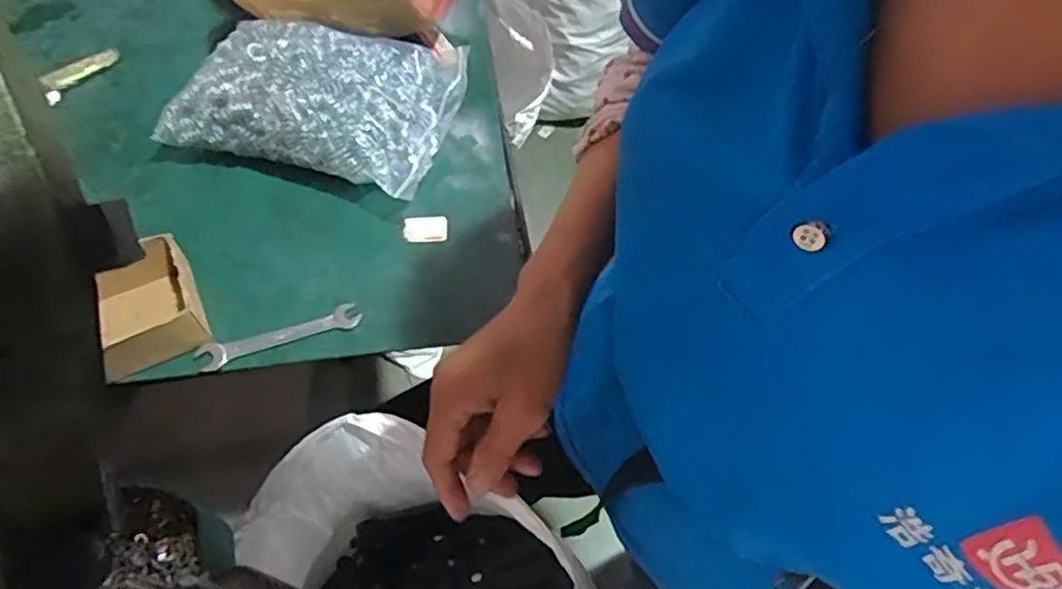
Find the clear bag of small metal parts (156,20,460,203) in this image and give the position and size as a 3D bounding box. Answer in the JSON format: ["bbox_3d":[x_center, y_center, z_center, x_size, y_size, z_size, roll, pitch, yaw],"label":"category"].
[{"bbox_3d":[-0.208,-0.204,0.688,0.254,0.092,0.189,13,60,8],"label":"clear bag of small metal parts"}]

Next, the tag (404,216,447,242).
[{"bbox_3d":[-0.104,-0.066,0.673,0.041,0.007,0.028,-4,59,-2],"label":"tag"}]

